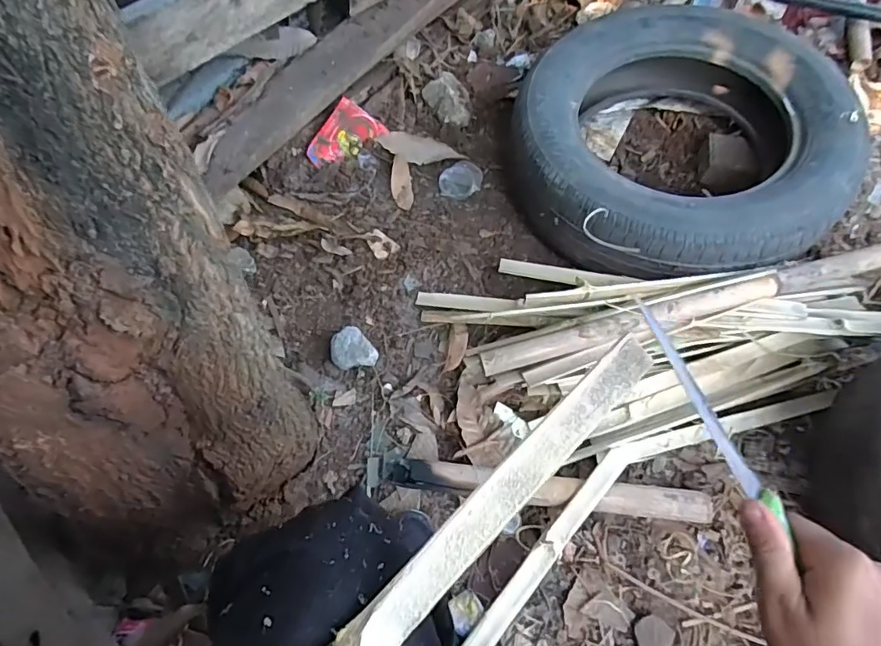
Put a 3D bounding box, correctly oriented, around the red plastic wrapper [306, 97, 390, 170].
[{"bbox_3d":[-0.204,-0.391,1.103,0.113,0.027,0.160,35,94,-25],"label":"red plastic wrapper"}]

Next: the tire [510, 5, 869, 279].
[{"bbox_3d":[0.442,-0.342,0.973,0.565,0.160,0.581,-1,62,1],"label":"tire"}]

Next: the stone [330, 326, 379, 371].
[{"bbox_3d":[-0.152,0.052,0.886,0.067,0.042,0.080,-38,67,-17],"label":"stone"}]

